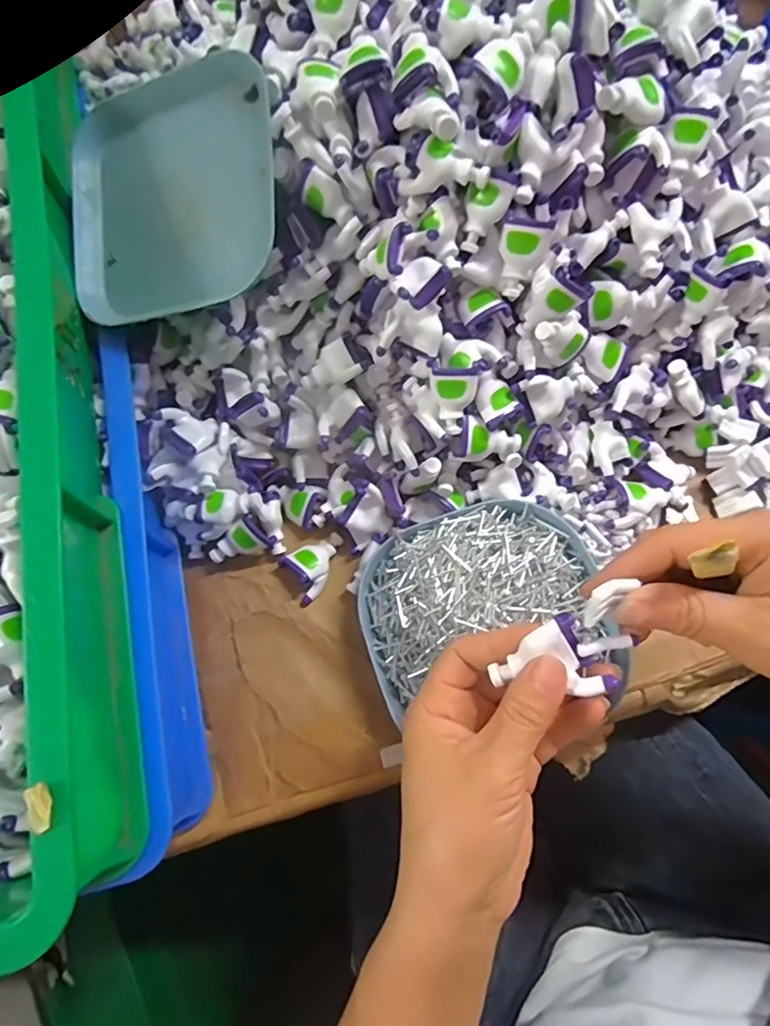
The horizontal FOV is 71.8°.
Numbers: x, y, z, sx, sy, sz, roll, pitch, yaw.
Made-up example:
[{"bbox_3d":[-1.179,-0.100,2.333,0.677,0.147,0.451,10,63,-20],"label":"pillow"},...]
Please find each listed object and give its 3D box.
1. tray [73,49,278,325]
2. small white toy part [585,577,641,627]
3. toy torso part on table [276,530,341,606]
[{"bbox_3d":[-0.127,-0.190,0.317,0.137,0.013,0.147,-7,85,19],"label":"tray"},{"bbox_3d":[0.089,0.034,0.214,0.026,0.010,0.010,-33,76,-8],"label":"small white toy part"},{"bbox_3d":[-0.043,0.035,0.346,0.042,0.015,0.032,-29,76,-7],"label":"toy torso part on table"}]

